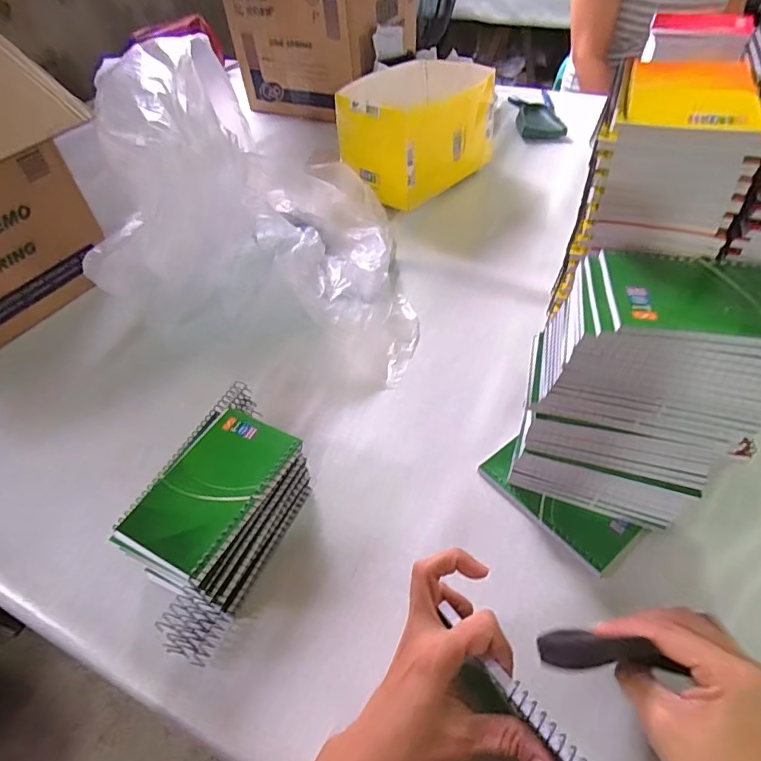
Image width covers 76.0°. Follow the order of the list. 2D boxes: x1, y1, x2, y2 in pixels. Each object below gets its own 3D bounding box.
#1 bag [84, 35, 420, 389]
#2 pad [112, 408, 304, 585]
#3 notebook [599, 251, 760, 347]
[{"bbox_3d":[-0.113,-0.225,0.572,0.366,0.254,0.341,15,52,16],"label":"bag"},{"bbox_3d":[-0.134,0.081,0.386,0.083,0.011,0.133,20,53,21],"label":"pad"},{"bbox_3d":[0.208,-0.051,0.297,0.131,0.007,0.077,6,50,10],"label":"notebook"}]

